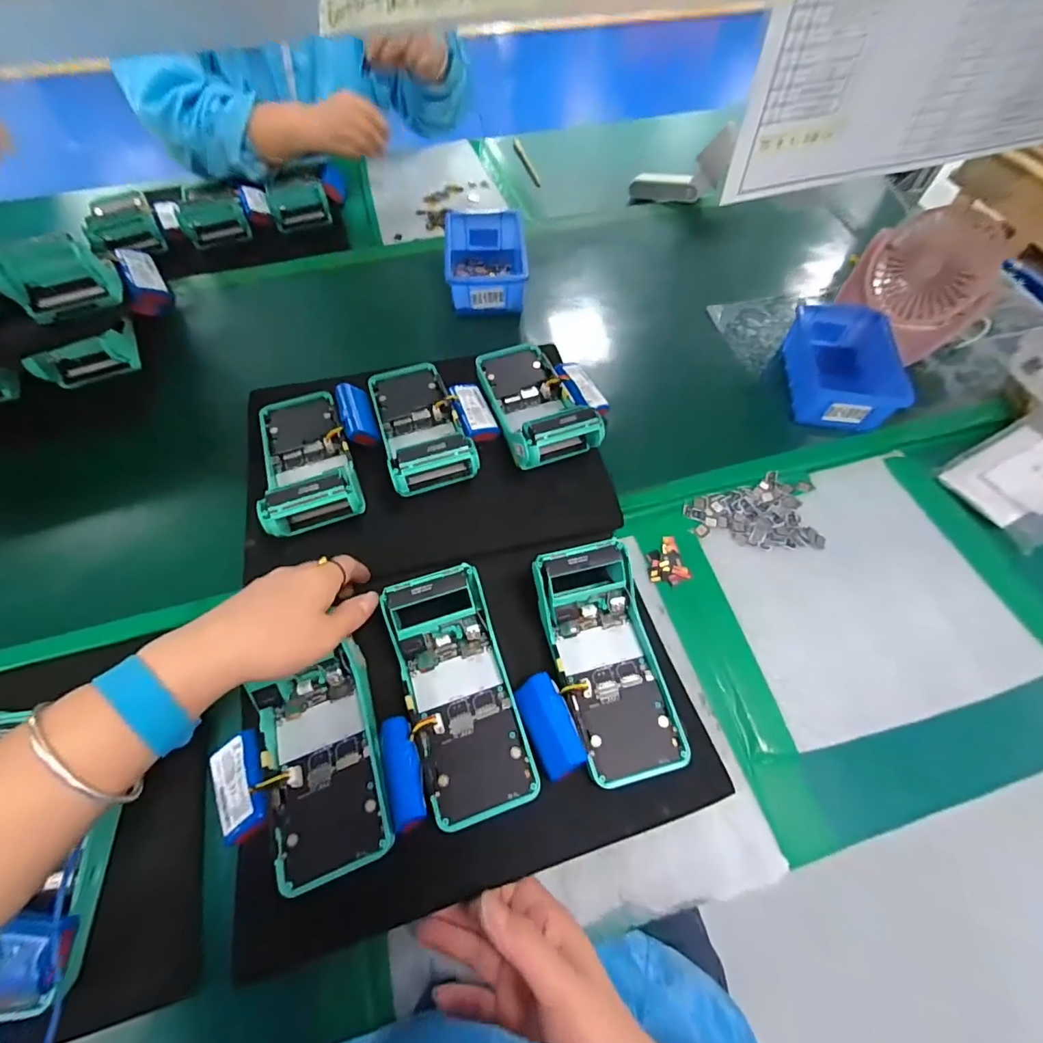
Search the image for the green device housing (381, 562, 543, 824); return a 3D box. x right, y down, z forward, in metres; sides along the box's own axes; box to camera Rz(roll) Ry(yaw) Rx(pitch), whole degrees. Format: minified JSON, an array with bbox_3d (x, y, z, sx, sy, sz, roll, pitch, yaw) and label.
[{"bbox_3d":[-0.047,0.123,0.359,0.072,0.047,0.166,-15,63,-11],"label":"green device housing"}]

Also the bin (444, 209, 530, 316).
[{"bbox_3d":[-0.046,-0.331,0.625,0.094,0.059,0.146,-1,61,-3],"label":"bin"}]

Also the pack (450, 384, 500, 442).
[{"bbox_3d":[-0.050,-0.115,0.496,0.036,0.017,0.073,-20,64,-13],"label":"pack"}]

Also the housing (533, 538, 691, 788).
[{"bbox_3d":[0.065,0.102,0.373,0.082,0.057,0.162,-12,62,-9],"label":"housing"}]

